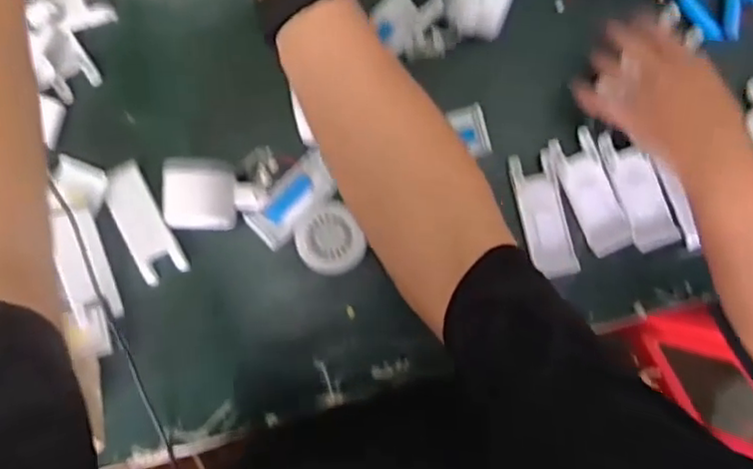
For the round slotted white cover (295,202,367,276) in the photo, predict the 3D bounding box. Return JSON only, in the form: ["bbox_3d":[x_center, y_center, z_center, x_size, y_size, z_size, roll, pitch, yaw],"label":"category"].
[{"bbox_3d":[-0.039,0.004,0.529,0.051,0.015,0.058,-28,89,-1],"label":"round slotted white cover"}]

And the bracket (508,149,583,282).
[{"bbox_3d":[0.150,-0.017,0.577,0.042,0.014,0.110,-14,90,-2],"label":"bracket"}]

